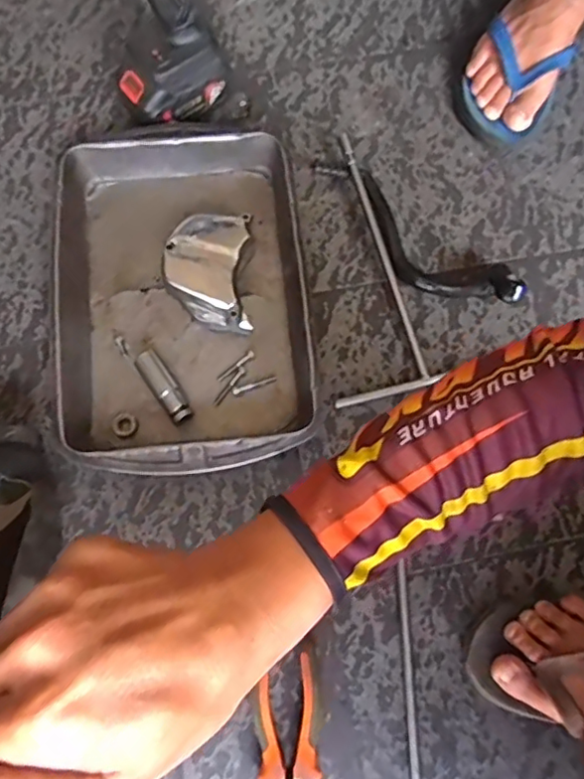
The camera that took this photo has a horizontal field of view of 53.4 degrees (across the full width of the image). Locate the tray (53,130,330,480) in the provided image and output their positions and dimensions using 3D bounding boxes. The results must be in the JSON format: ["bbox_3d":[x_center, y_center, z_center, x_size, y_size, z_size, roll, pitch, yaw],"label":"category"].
[{"bbox_3d":[-0.108,-0.096,0.592,0.255,0.046,0.354,-6,75,-3],"label":"tray"}]

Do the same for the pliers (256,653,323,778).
[{"bbox_3d":[-0.001,0.319,0.495,0.050,0.020,0.162,-4,75,-3],"label":"pliers"}]

